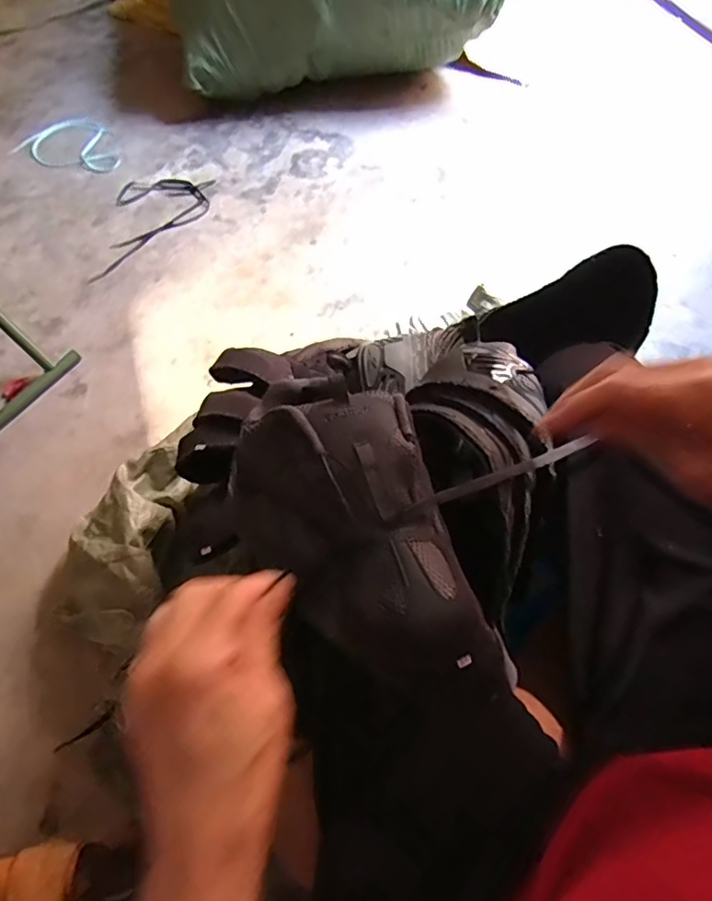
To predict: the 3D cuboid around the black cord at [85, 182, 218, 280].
[{"bbox_3d":[-0.436,-0.491,1.226,0.211,0.014,0.298,-1,62,1],"label":"black cord"}]

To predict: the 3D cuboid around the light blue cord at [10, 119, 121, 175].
[{"bbox_3d":[-0.688,-0.711,1.341,0.215,0.024,0.212,-26,64,-11],"label":"light blue cord"}]

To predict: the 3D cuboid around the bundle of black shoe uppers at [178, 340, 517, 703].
[{"bbox_3d":[-0.018,0.027,0.398,0.147,0.070,0.290,-30,63,-14],"label":"bundle of black shoe uppers"}]

